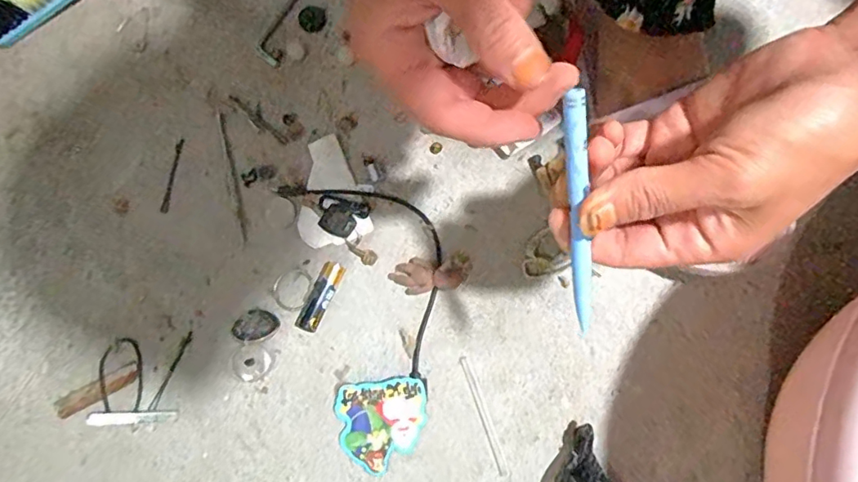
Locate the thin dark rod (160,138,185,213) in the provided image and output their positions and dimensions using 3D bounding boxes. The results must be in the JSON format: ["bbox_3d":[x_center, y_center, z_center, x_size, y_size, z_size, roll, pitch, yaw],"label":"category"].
[{"bbox_3d":[-0.188,-0.048,0.386,0.006,0.004,0.057,8,80,2],"label":"thin dark rod"}]

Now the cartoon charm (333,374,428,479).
[{"bbox_3d":[-0.030,0.121,0.351,0.060,0.011,0.057,0,79,0],"label":"cartoon charm"}]

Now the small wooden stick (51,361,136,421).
[{"bbox_3d":[-0.225,0.101,0.357,0.056,0.004,0.014,-28,81,-5],"label":"small wooden stick"}]

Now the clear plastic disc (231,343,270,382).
[{"bbox_3d":[-0.123,0.083,0.360,0.026,0.009,0.024,0,79,0],"label":"clear plastic disc"}]

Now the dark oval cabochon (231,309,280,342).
[{"bbox_3d":[-0.118,0.058,0.361,0.023,0.015,0.024,33,81,6],"label":"dark oval cabochon"}]

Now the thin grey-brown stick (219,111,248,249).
[{"bbox_3d":[-0.143,-0.047,0.387,0.005,0.004,0.102,-13,80,-2],"label":"thin grey-brown stick"}]

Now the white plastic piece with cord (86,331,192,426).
[{"bbox_3d":[-0.197,0.094,0.358,0.057,0.006,0.062,3,80,1],"label":"white plastic piece with cord"}]

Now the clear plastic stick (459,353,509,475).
[{"bbox_3d":[0.037,0.117,0.355,0.006,0.004,0.080,-19,80,-3],"label":"clear plastic stick"}]

